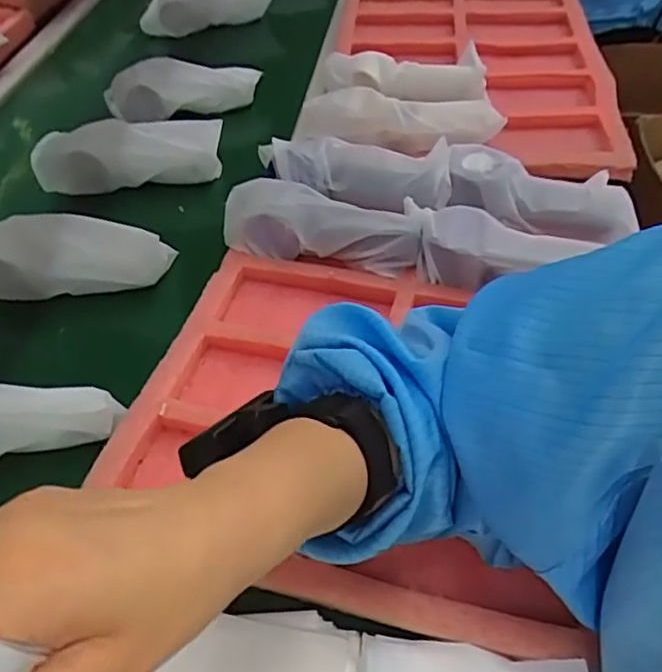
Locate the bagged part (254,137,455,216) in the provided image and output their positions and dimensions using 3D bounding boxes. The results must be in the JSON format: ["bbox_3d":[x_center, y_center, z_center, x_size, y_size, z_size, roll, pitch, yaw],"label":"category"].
[{"bbox_3d":[0.018,-0.148,0.586,0.181,0.044,0.060,8,48,11],"label":"bagged part"}]

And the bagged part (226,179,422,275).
[{"bbox_3d":[-0.009,-0.097,0.563,0.179,0.052,0.059,10,49,13],"label":"bagged part"}]

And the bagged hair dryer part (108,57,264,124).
[{"bbox_3d":[-0.177,-0.300,0.766,0.176,0.069,0.044,-16,48,-10],"label":"bagged hair dryer part"}]

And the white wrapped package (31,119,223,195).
[{"bbox_3d":[-0.214,-0.192,0.675,0.196,0.065,0.046,-2,47,2],"label":"white wrapped package"}]

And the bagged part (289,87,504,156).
[{"bbox_3d":[0.076,-0.231,0.683,0.208,0.050,0.066,7,48,10],"label":"bagged part"}]

